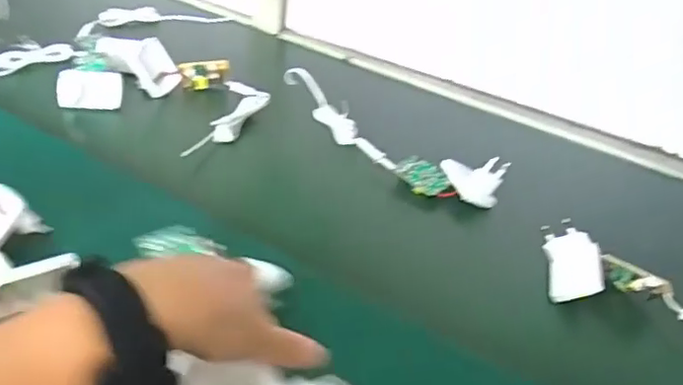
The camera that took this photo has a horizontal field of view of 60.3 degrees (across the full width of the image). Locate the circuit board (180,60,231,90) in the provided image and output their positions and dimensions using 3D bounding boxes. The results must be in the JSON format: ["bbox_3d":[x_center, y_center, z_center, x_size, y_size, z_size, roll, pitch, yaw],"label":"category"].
[{"bbox_3d":[-0.165,-0.144,0.711,0.058,0.027,0.015,-4,38,-15],"label":"circuit board"}]

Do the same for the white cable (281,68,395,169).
[{"bbox_3d":[-0.006,-0.085,0.666,0.023,0.040,0.207,-16,43,-28],"label":"white cable"}]

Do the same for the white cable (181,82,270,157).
[{"bbox_3d":[-0.120,-0.087,0.658,0.063,0.019,0.156,11,37,4],"label":"white cable"}]

